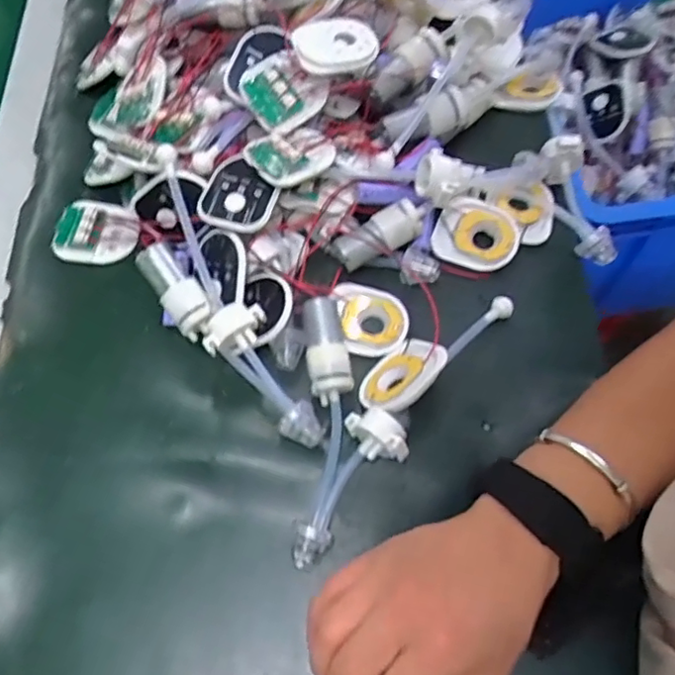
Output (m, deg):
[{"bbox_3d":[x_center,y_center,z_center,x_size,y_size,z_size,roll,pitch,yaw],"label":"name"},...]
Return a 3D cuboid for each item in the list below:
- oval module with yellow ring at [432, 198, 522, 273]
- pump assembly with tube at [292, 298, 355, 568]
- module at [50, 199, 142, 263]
[{"bbox_3d":[0.100,-0.074,0.433,0.058,0.016,0.047,17,68,11],"label":"oval module with yellow ring"},{"bbox_3d":[-0.007,0.053,0.369,0.030,0.027,0.157,0,66,4],"label":"pump assembly with tube"},{"bbox_3d":[-0.176,-0.079,0.442,0.060,0.007,0.051,10,67,8],"label":"module"}]

